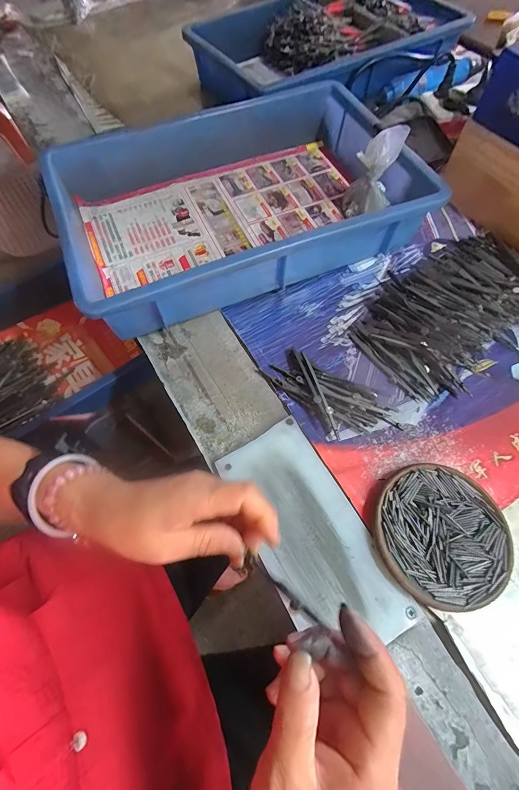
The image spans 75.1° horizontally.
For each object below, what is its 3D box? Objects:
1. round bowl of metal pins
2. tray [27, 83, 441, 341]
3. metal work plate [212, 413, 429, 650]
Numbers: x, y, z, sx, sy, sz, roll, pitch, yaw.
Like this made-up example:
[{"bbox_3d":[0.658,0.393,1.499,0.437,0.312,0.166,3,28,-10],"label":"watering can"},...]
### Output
[{"bbox_3d":[0.157,0.120,0.297,0.111,0.017,0.110,0,64,1],"label":"round bowl of metal pins"},{"bbox_3d":[-0.029,-0.256,0.444,0.422,0.080,0.287,-22,66,-10],"label":"tray"},{"bbox_3d":[0.044,0.121,0.302,0.092,0.008,0.194,-28,67,-12],"label":"metal work plate"}]

